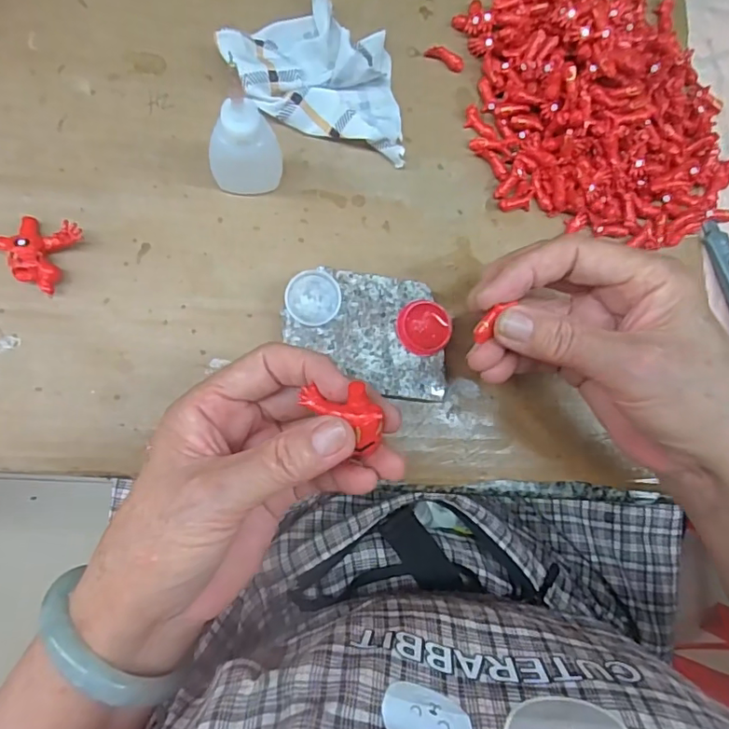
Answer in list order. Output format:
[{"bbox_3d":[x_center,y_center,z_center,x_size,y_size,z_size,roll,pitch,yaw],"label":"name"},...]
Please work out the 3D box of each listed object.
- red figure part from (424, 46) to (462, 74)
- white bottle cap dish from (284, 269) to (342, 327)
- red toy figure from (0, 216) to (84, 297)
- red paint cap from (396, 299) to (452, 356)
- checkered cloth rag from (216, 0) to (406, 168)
[{"bbox_3d":[0.046,-0.176,0.298,0.023,0.007,0.007,25,83,-6],"label":"red figure part"},{"bbox_3d":[-0.025,-0.033,0.258,0.027,0.005,0.027,1,86,-10],"label":"white bottle cap dish"},{"bbox_3d":[-0.165,-0.060,0.252,0.045,0.016,0.035,27,83,-6],"label":"red toy figure"},{"bbox_3d":[0.030,-0.019,0.265,0.026,0.004,0.028,1,86,-8],"label":"red paint cap"},{"bbox_3d":[-0.021,-0.159,0.279,0.100,0.021,0.068,16,84,-7],"label":"checkered cloth rag"}]

